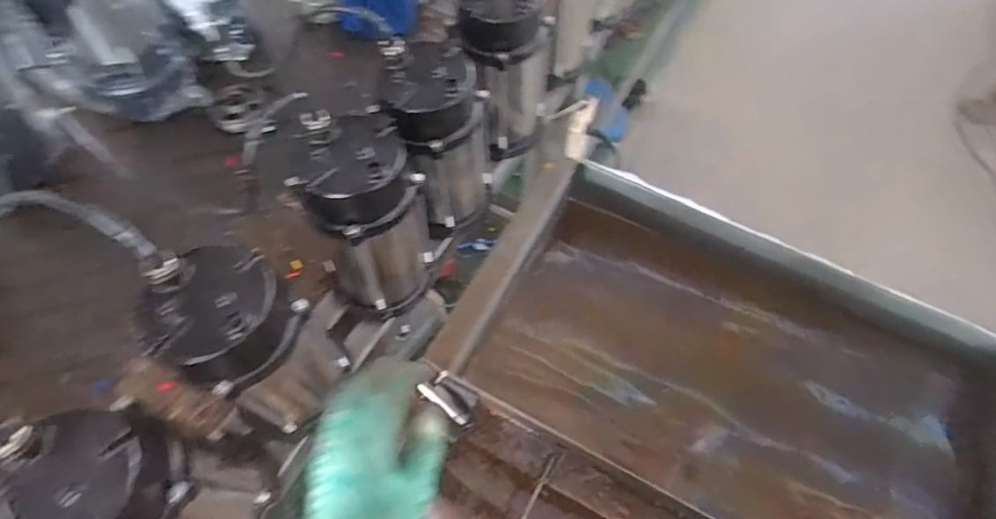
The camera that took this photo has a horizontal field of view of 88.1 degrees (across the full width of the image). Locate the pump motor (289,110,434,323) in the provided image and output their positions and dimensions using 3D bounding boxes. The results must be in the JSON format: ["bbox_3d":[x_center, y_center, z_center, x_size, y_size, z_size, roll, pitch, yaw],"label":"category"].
[{"bbox_3d":[-0.152,-0.031,0.629,0.131,0.276,0.118,-13,62,-9],"label":"pump motor"}]

